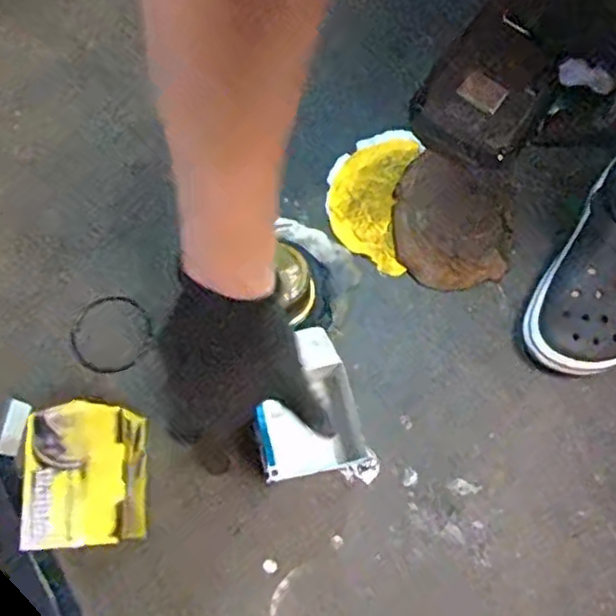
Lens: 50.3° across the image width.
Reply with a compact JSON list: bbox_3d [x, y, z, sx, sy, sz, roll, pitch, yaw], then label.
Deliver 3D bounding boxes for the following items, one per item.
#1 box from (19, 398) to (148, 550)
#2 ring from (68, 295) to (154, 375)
[{"bbox_3d":[-0.208,0.157,0.615,0.095,0.127,0.120,-4,73,-3],"label":"box"},{"bbox_3d":[-0.218,0.030,0.728,0.086,0.004,0.089,2,69,-6],"label":"ring"}]

